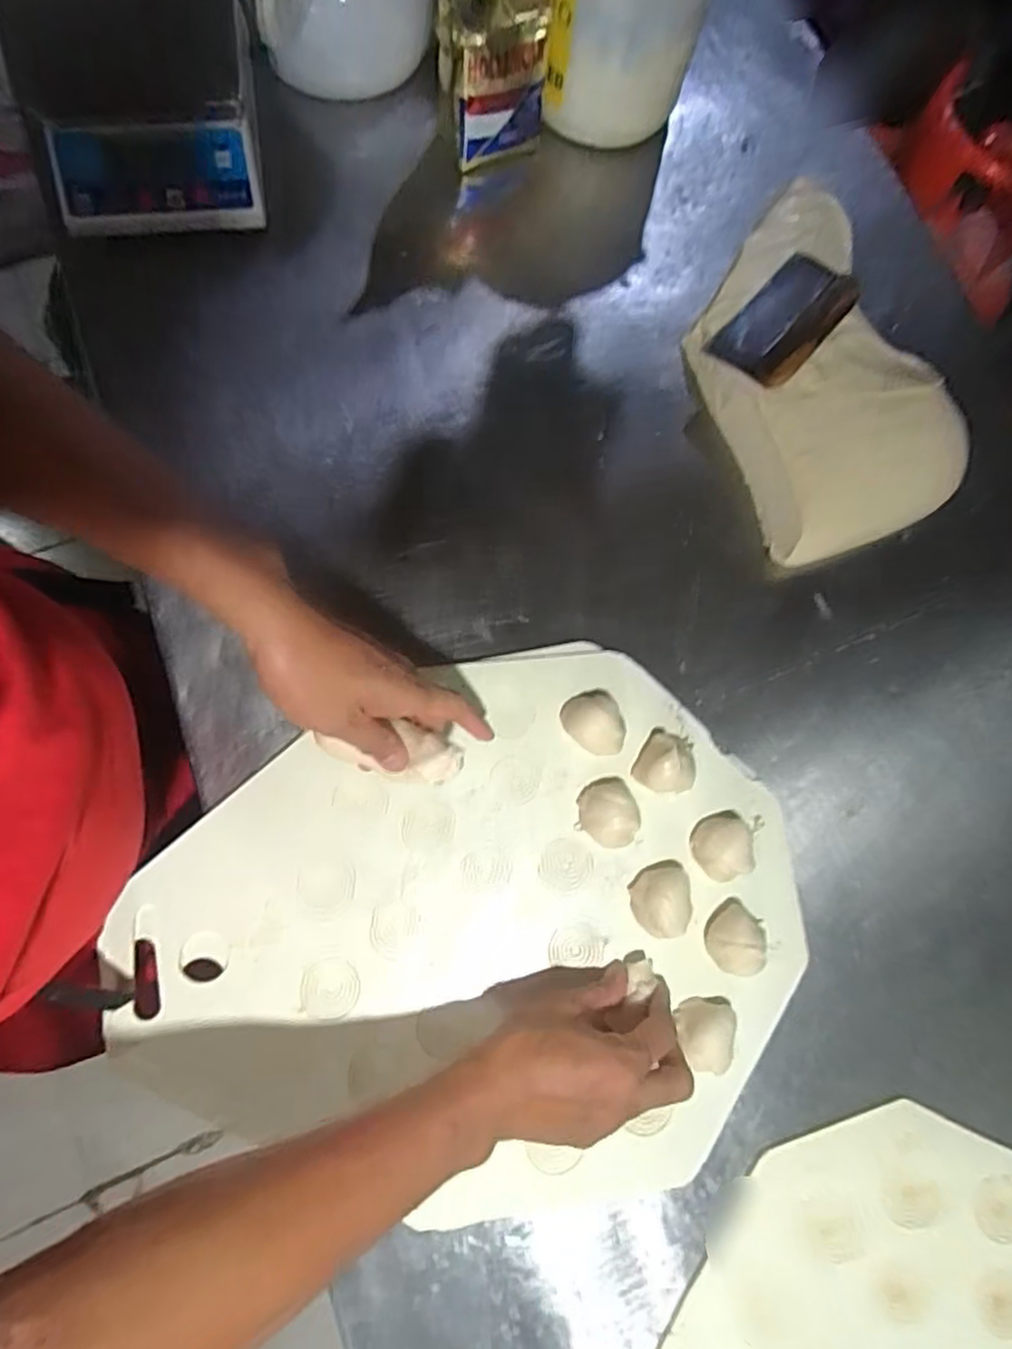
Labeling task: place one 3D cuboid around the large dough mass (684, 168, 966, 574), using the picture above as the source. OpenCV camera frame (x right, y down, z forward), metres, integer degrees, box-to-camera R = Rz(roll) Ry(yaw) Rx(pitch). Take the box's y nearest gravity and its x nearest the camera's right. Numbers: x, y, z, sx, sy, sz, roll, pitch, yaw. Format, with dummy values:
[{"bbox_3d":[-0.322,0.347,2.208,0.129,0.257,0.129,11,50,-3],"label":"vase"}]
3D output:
[{"bbox_3d":[0.280,-0.296,0.622,0.205,0.056,0.361,-22,78,-7],"label":"large dough mass"}]

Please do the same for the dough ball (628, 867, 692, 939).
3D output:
[{"bbox_3d":[0.119,0.175,0.505,0.044,0.031,0.048,0,77,-2],"label":"dough ball"}]

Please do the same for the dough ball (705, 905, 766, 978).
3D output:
[{"bbox_3d":[0.177,0.204,0.502,0.042,0.031,0.044,0,77,-2],"label":"dough ball"}]

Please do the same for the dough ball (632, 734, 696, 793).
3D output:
[{"bbox_3d":[0.128,0.069,0.522,0.045,0.033,0.046,0,77,-2],"label":"dough ball"}]

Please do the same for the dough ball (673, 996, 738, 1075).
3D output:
[{"bbox_3d":[0.145,0.261,0.472,0.044,0.030,0.047,0,77,-2],"label":"dough ball"}]

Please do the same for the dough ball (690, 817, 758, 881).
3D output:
[{"bbox_3d":[0.168,0.135,0.510,0.039,0.027,0.045,-2,77,-2],"label":"dough ball"}]

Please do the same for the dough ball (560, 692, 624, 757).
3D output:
[{"bbox_3d":[0.072,0.039,0.523,0.045,0.029,0.053,-35,80,-9],"label":"dough ball"}]

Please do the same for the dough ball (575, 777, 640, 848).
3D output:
[{"bbox_3d":[0.079,0.107,0.514,0.043,0.035,0.052,3,77,-1],"label":"dough ball"}]

